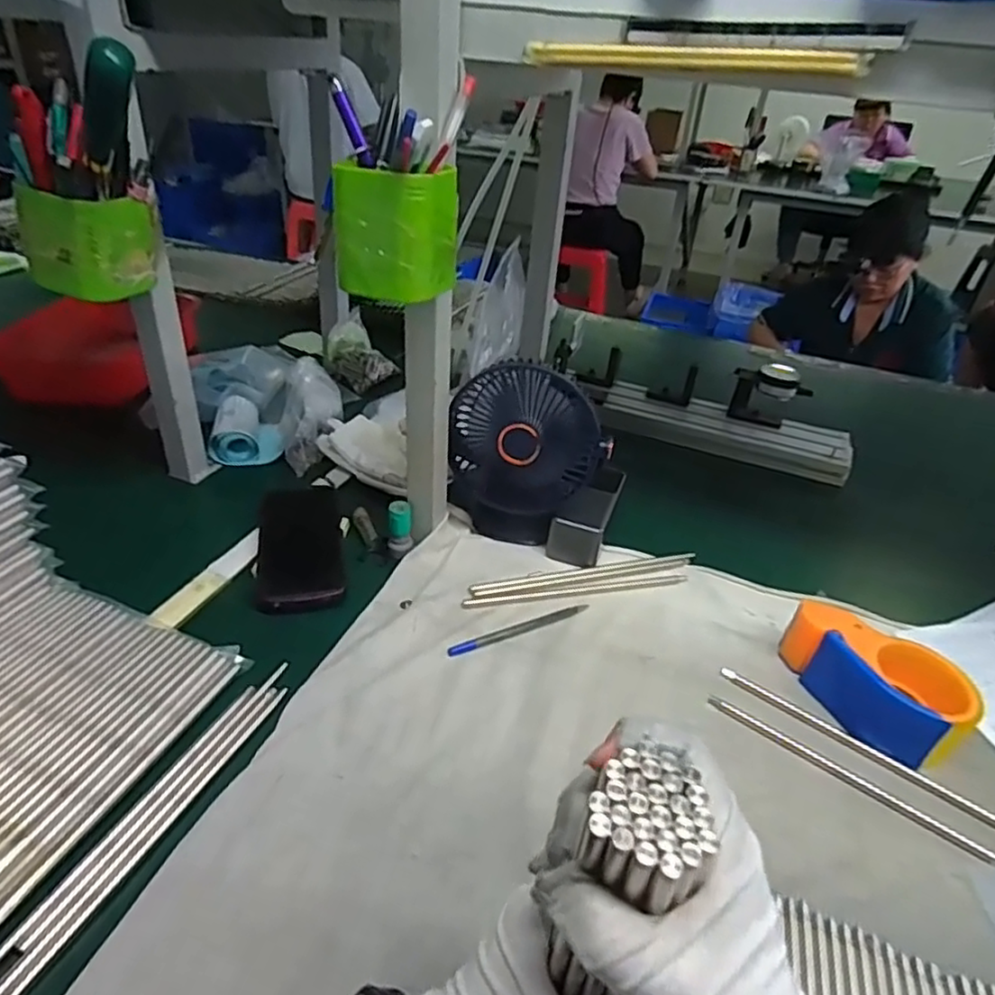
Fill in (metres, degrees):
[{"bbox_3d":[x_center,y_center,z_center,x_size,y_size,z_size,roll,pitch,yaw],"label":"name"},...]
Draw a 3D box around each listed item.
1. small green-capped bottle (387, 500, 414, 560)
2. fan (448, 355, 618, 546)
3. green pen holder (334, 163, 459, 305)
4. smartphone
[{"bbox_3d":[-0.095,0.029,0.651,0.024,0.060,0.019,-6,37,-15],"label":"small green-capped bottle"},{"bbox_3d":[0.015,-0.042,0.669,0.139,0.171,0.077,15,36,14],"label":"fan"},{"bbox_3d":[-0.067,-0.187,0.467,0.071,0.079,0.078,14,35,13],"label":"green pen holder"},{"bbox_3d":[-0.194,0.044,0.660,0.079,0.017,0.172,-5,36,-13],"label":"smartphone"}]

